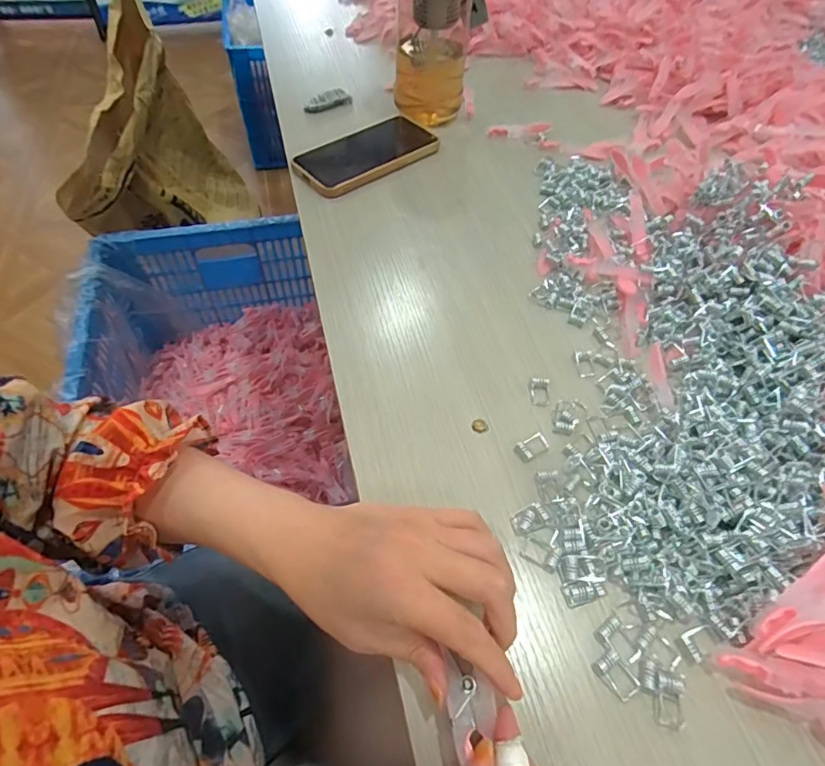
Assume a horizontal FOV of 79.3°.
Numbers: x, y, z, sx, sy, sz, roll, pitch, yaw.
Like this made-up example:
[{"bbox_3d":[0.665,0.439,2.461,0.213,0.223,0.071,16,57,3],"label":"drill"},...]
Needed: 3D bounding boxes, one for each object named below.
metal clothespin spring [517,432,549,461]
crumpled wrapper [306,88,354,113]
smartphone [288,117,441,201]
[{"bbox_3d":[0.086,0.044,0.351,0.024,0.006,0.014,-24,58,-32],"label":"metal clothespin spring"},{"bbox_3d":[-0.103,-0.341,0.604,0.059,0.023,0.012,-22,59,-17],"label":"crumpled wrapper"},{"bbox_3d":[-0.047,-0.251,0.546,0.163,0.015,0.078,-36,63,-24],"label":"smartphone"}]

